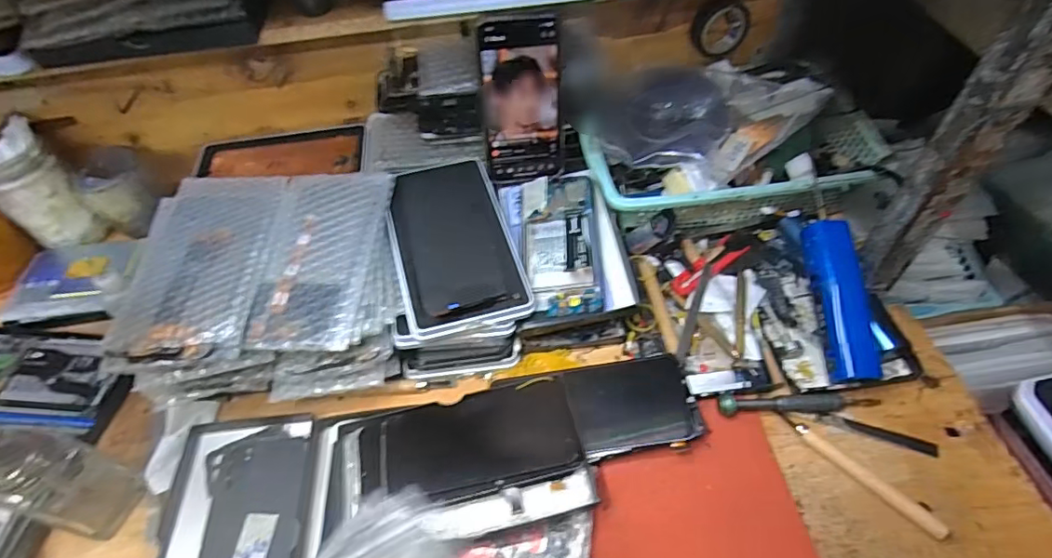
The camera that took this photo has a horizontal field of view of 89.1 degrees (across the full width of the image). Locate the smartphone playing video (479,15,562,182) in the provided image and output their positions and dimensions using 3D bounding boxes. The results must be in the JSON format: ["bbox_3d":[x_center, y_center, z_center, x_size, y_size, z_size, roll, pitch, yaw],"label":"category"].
[{"bbox_3d":[-0.002,-0.159,0.488,0.070,0.147,0.006,-7,37,-6],"label":"smartphone playing video"}]

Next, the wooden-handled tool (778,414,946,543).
[{"bbox_3d":[0.244,0.140,0.391,0.013,0.010,0.122,-38,59,-22],"label":"wooden-handled tool"}]

